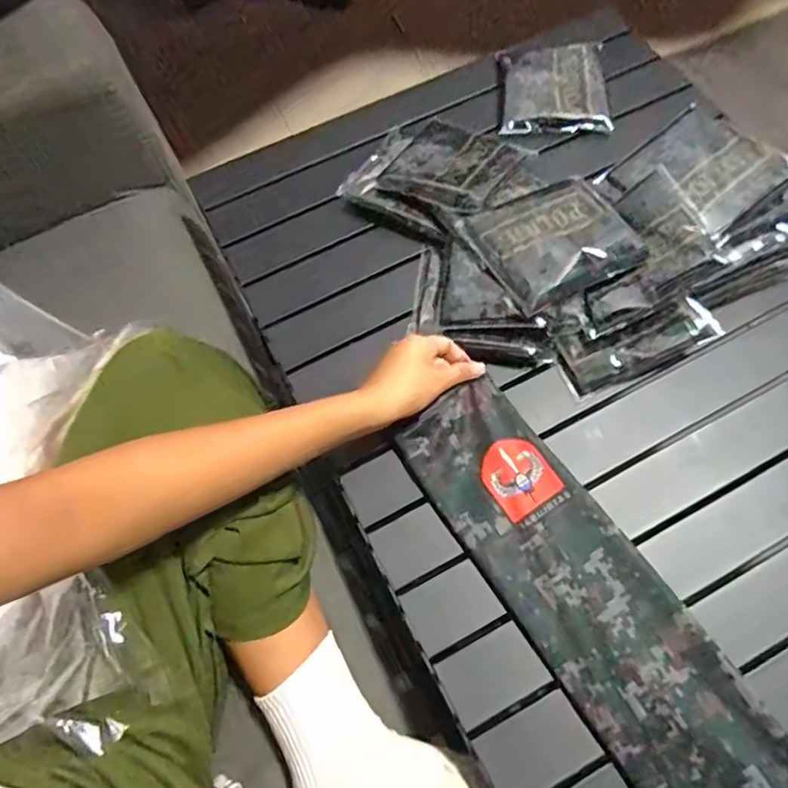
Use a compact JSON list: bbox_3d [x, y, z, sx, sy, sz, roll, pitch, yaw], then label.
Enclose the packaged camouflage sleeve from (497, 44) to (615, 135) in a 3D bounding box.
[{"bbox_3d":[0.193,-0.366,0.689,0.123,0.026,0.139,1,66,4],"label":"packaged camouflage sleeve"}]

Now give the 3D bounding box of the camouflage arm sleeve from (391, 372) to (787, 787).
[{"bbox_3d":[0.163,0.176,0.452,0.112,0.018,0.430,-32,69,-13],"label":"camouflage arm sleeve"}]

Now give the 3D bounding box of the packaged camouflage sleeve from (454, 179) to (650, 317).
[{"bbox_3d":[0.151,-0.148,0.545,0.135,0.022,0.124,-25,67,-8],"label":"packaged camouflage sleeve"}]

